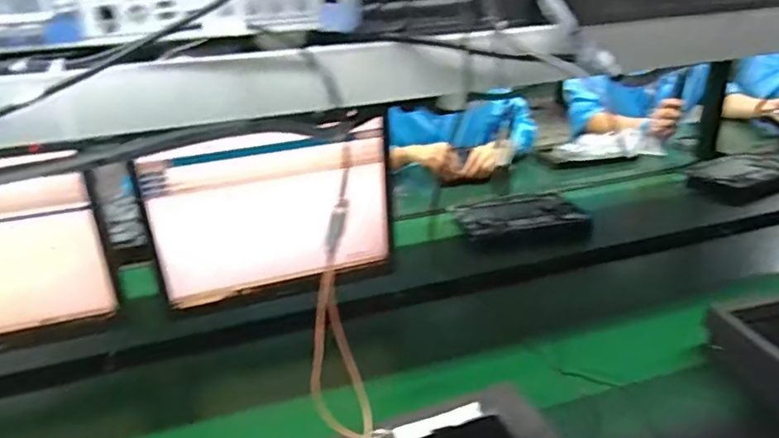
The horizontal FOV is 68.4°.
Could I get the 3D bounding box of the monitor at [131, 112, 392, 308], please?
[{"bbox_3d":[-0.165,-0.011,0.841,0.343,0.230,0.045,-9,25,-14],"label":"monitor"}]

